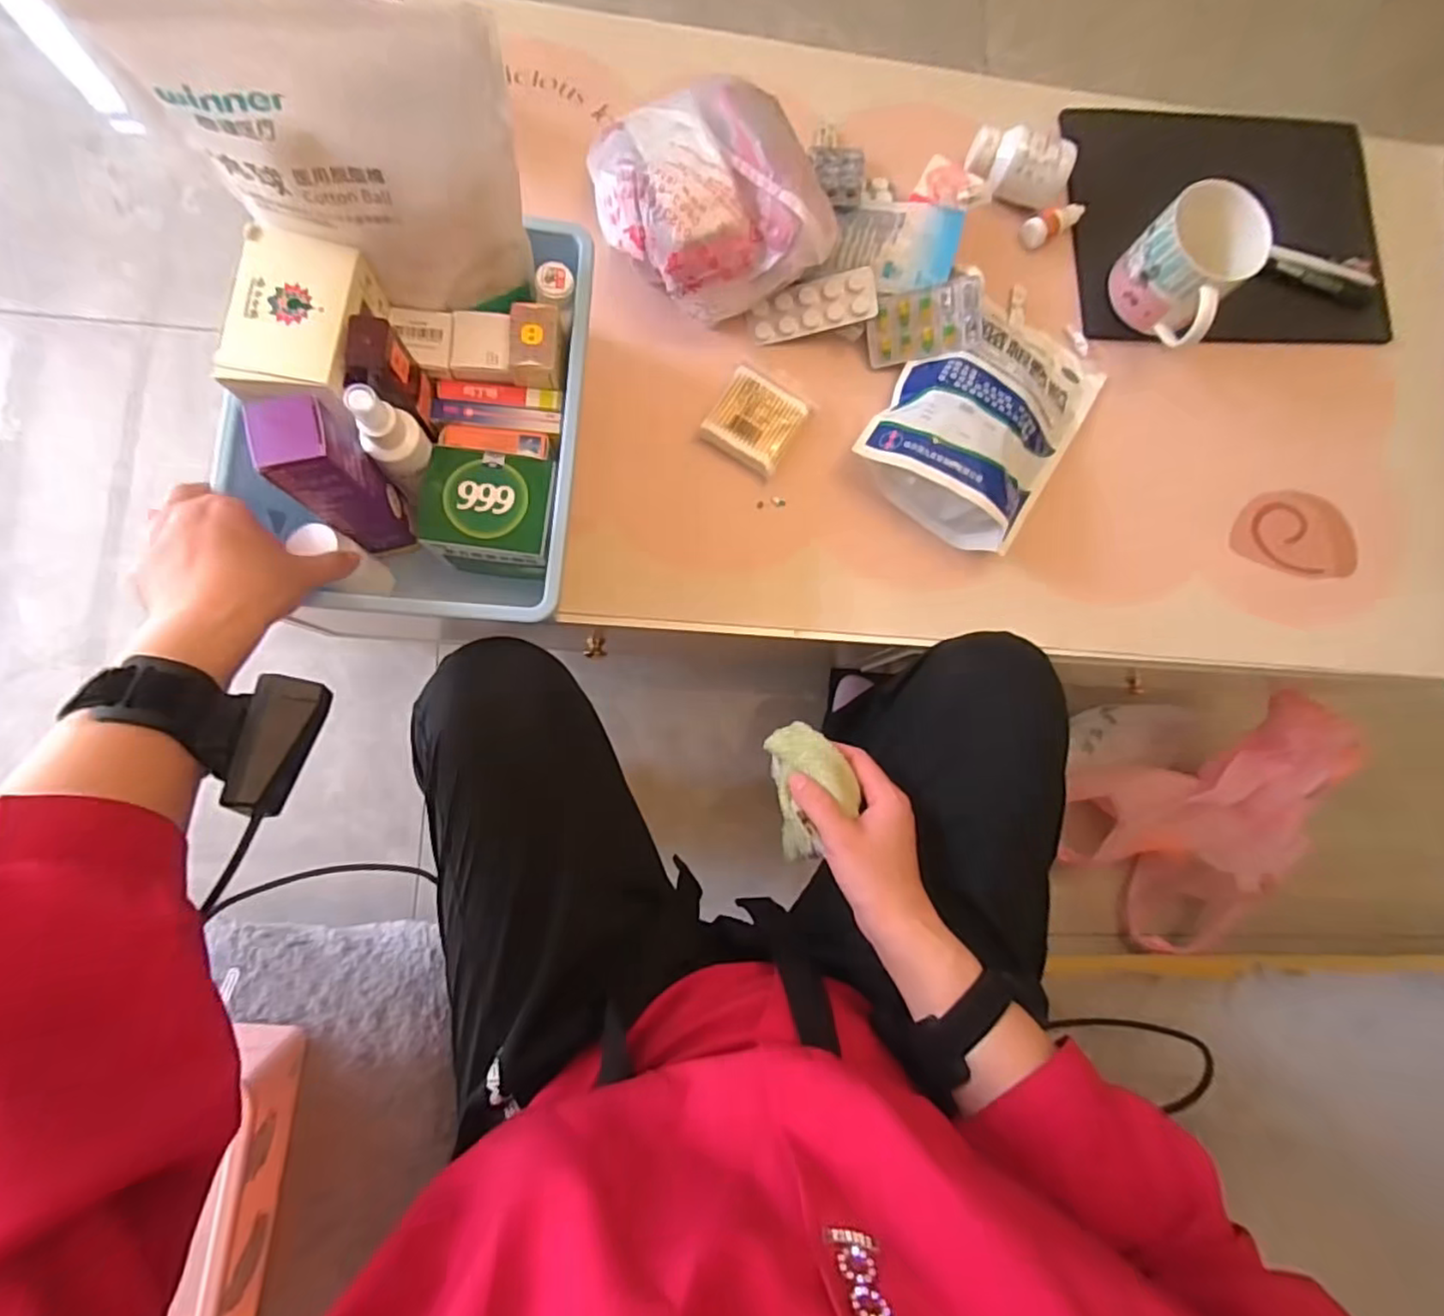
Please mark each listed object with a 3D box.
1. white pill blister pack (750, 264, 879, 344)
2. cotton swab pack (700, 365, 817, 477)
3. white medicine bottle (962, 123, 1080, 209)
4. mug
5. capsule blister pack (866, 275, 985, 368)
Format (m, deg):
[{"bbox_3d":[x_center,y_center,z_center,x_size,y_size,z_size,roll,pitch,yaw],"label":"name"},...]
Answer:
[{"bbox_3d":[0.083,-0.327,0.603,0.115,0.007,0.045,-9,98,12],"label":"white pill blister pack"},{"bbox_3d":[0.031,-0.217,0.593,0.076,0.020,0.081,29,81,-2],"label":"cotton swab pack"},{"bbox_3d":[0.288,-0.479,0.630,0.092,0.043,0.041,13,82,-4],"label":"white medicine bottle"},{"bbox_3d":[0.433,-0.365,0.610,0.099,0.100,0.103,1,83,-6],"label":"mug"},{"bbox_3d":[0.185,-0.306,0.594,0.100,0.006,0.058,-5,122,17],"label":"capsule blister pack"}]

